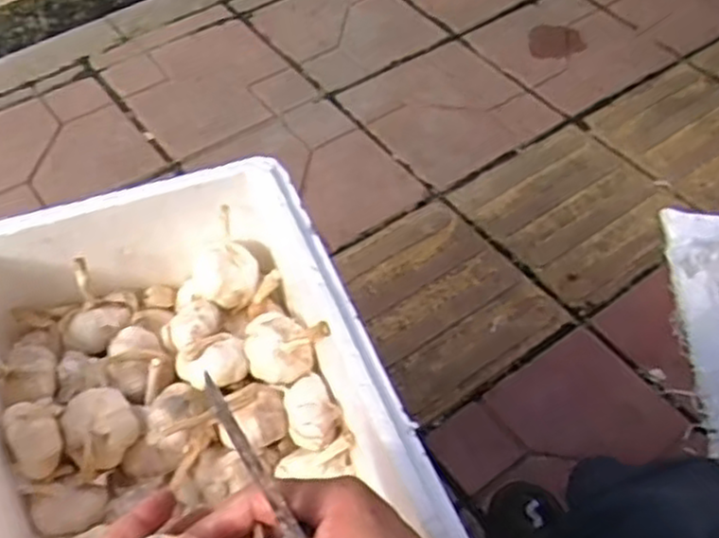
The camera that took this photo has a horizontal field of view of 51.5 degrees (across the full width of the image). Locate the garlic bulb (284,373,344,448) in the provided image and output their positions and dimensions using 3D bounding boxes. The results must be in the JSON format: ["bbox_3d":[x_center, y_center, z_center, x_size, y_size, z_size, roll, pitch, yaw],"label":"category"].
[{"bbox_3d":[-0.038,0.108,0.574,0.039,0.032,0.054,-23,58,-18],"label":"garlic bulb"}]

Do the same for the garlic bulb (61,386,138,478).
[{"bbox_3d":[-0.202,0.119,0.573,0.052,0.041,0.057,1,53,-2],"label":"garlic bulb"}]

